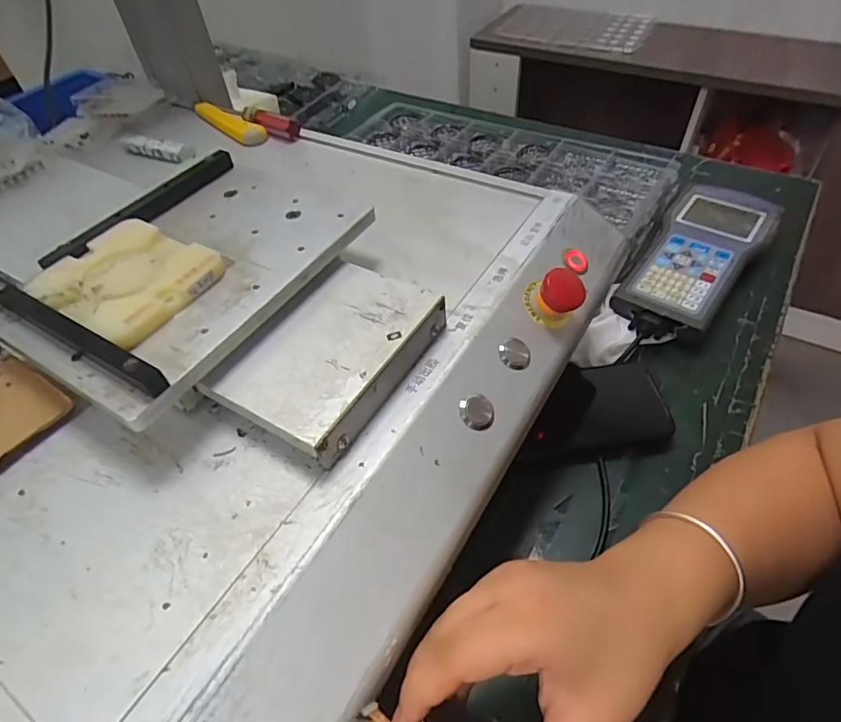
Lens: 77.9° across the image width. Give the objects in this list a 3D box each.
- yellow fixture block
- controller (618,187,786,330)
[{"bbox_3d":[-0.168,-0.049,0.299,0.092,0.011,0.076,24,54,24],"label":"yellow fixture block"},{"bbox_3d":[0.289,-0.111,0.536,0.096,0.027,0.224,28,57,23],"label":"controller"}]

